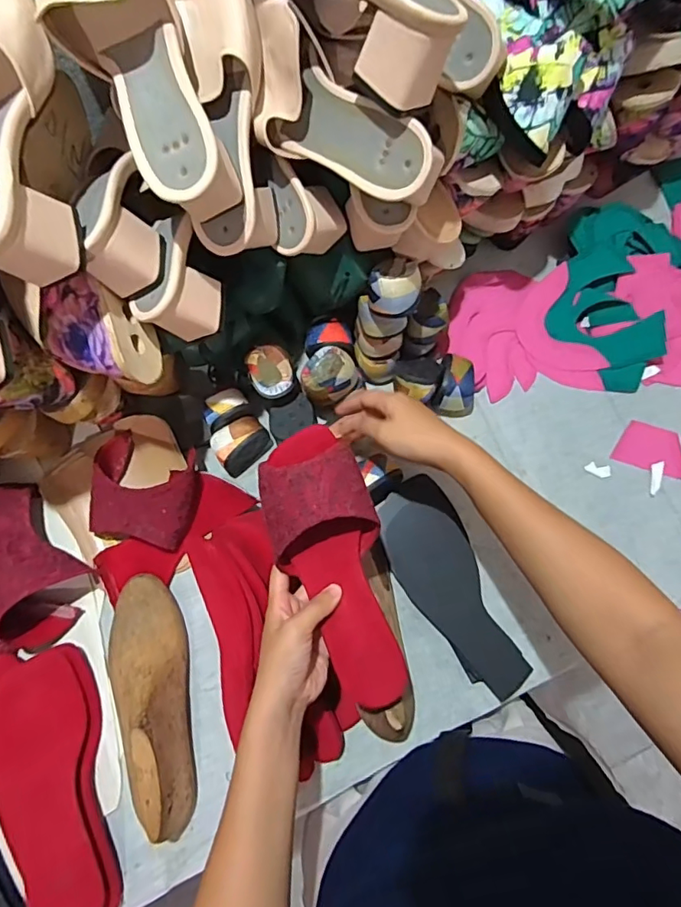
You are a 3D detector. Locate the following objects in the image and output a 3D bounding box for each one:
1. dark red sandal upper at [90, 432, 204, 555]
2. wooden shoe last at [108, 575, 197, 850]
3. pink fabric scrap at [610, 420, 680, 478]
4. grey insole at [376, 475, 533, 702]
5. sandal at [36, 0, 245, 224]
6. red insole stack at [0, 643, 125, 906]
[{"bbox_3d":[-0.212,0.038,0.567,0.116,0.054,0.109,11,76,4],"label":"dark red sandal upper"},{"bbox_3d":[-0.188,0.240,0.513,0.076,0.072,0.237,-9,75,-1],"label":"wooden shoe last"},{"bbox_3d":[0.358,-0.006,0.607,0.076,0.009,0.053,20,76,6],"label":"pink fabric scrap"},{"bbox_3d":[0.113,0.141,0.566,0.087,0.016,0.231,-22,79,1],"label":"grey insole"},{"bbox_3d":[-0.150,-0.288,0.375,0.092,0.087,0.239,-29,93,-6],"label":"sandal"},{"bbox_3d":[-0.284,0.318,0.506,0.120,0.034,0.247,-21,76,-4],"label":"red insole stack"}]

